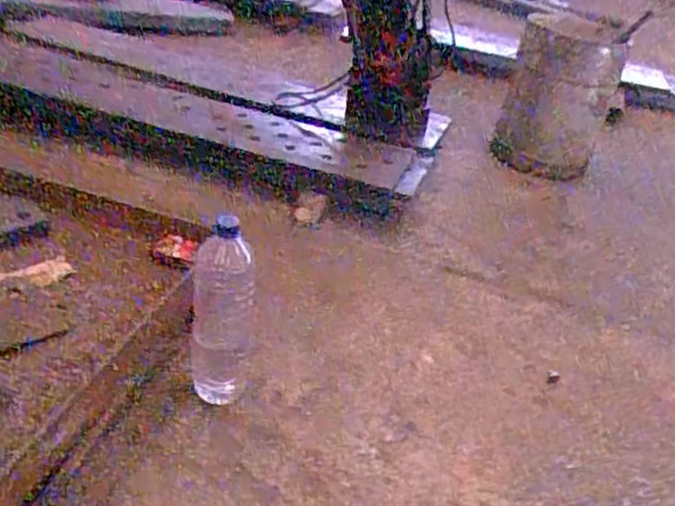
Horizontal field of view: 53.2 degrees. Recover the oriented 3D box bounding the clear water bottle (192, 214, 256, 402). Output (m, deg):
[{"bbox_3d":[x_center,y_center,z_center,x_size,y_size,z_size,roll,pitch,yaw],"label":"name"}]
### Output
[{"bbox_3d":[-0.173,0.097,1.010,0.092,0.278,0.082,2,34,-8],"label":"clear water bottle"}]

